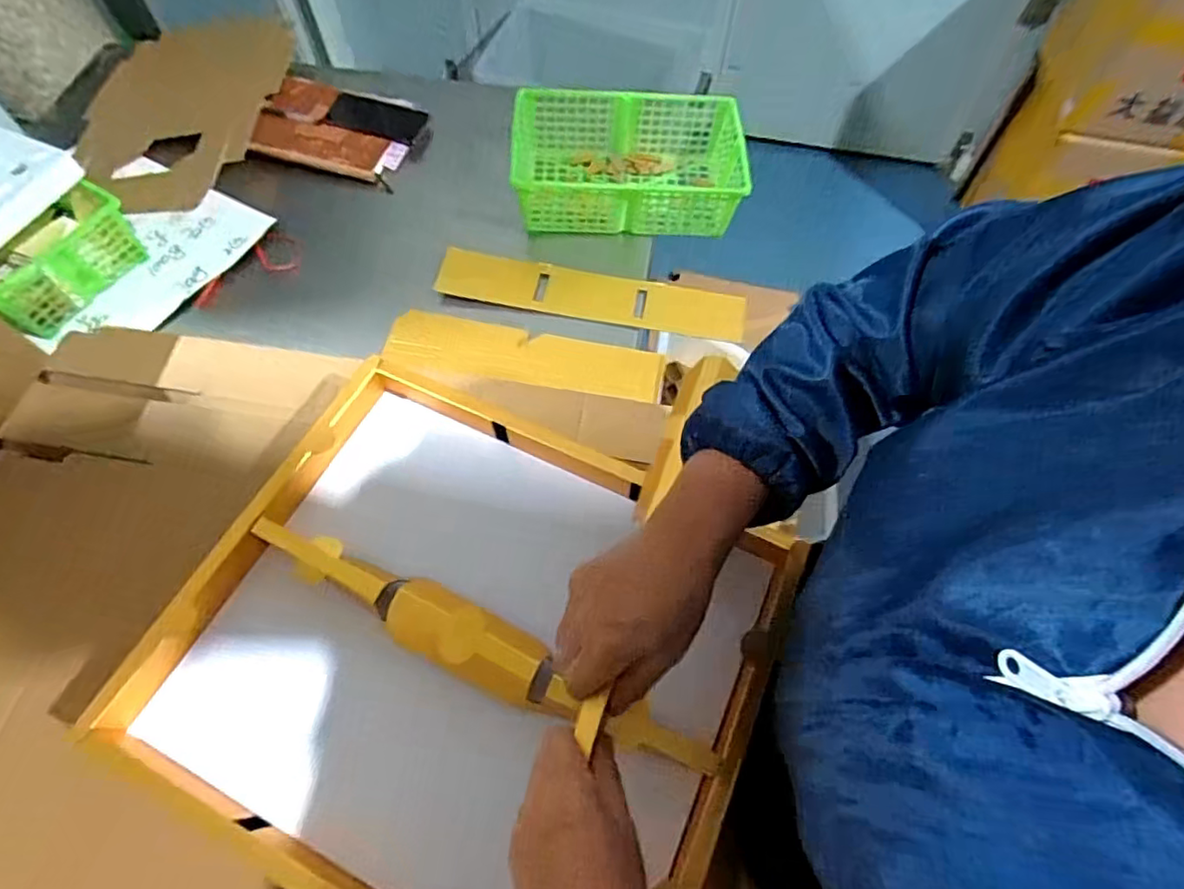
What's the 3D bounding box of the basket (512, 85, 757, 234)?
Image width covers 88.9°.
[{"bbox_3d":[0.049,-0.428,0.920,0.329,0.122,0.201,1,62,-1],"label":"basket"}]

